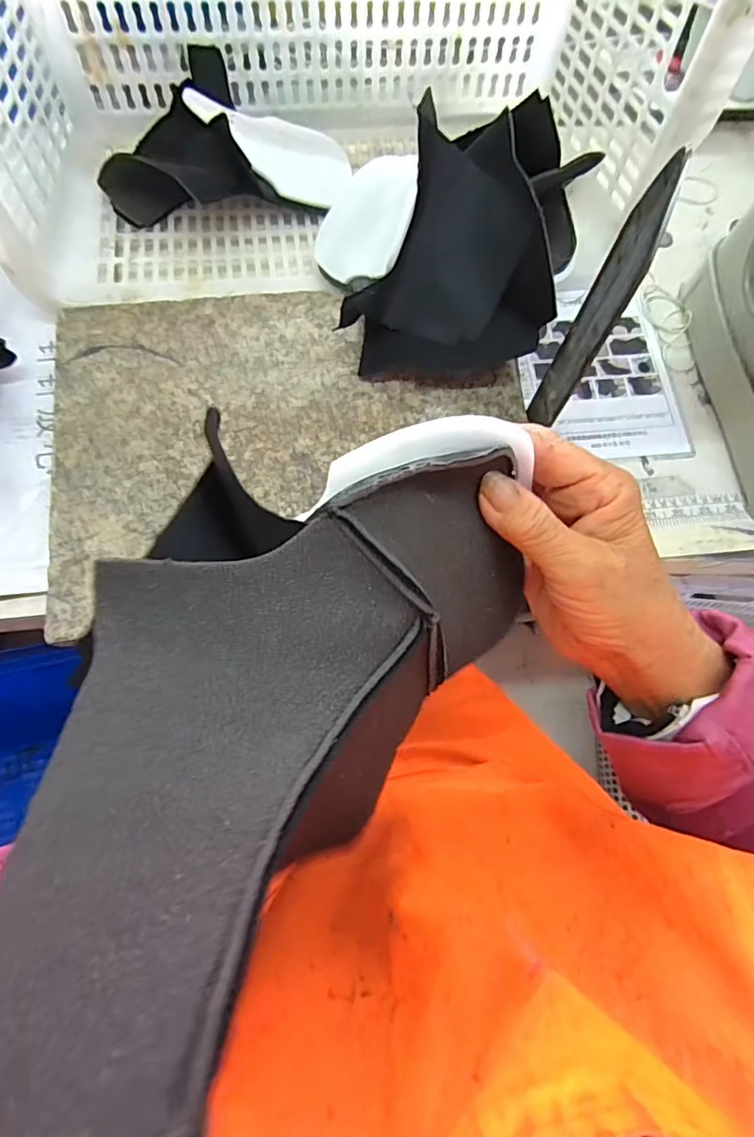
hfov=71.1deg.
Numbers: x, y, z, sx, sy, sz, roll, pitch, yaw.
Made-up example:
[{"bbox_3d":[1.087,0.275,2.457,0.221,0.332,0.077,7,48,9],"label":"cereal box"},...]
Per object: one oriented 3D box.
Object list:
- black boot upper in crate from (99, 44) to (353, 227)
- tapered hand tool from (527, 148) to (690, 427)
[{"bbox_3d":[-0.147,-0.412,0.510,0.233,0.076,0.158,-7,69,-4],"label":"black boot upper in crate"},{"bbox_3d":[0.146,-0.168,0.363,0.006,0.214,0.042,-7,72,-6],"label":"tapered hand tool"}]

